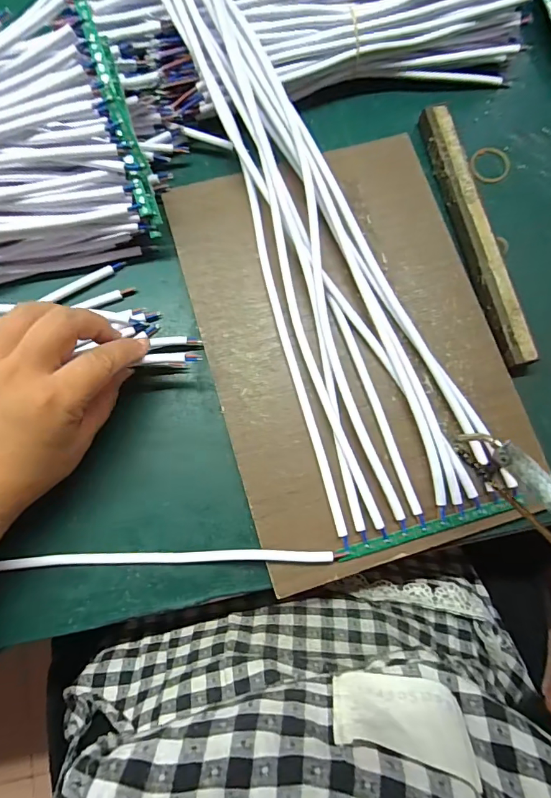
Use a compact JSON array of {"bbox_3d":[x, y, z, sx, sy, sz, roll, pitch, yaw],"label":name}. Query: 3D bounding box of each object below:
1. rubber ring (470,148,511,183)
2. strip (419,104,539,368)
[{"bbox_3d":[0.175,-0.191,0.352,0.032,0.005,0.028,38,80,7],"label":"rubber ring"},{"bbox_3d":[0.150,-0.125,0.322,0.019,0.013,0.210,-13,79,-4],"label":"strip"}]

